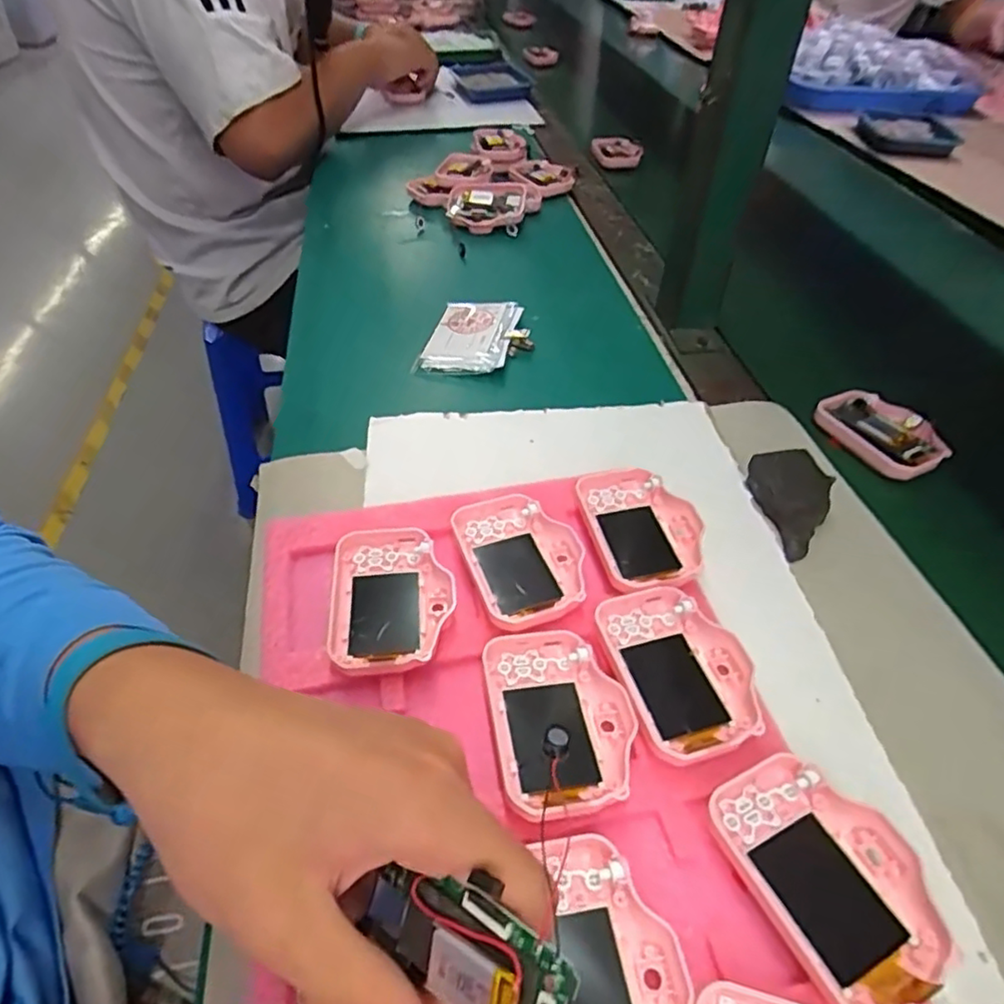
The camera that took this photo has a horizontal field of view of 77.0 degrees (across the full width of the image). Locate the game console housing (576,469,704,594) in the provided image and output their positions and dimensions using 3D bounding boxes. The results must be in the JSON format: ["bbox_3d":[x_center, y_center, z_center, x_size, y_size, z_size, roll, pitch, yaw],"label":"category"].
[{"bbox_3d":[0.081,0.015,0.358,0.061,0.016,0.084,-7,46,-9],"label":"game console housing"}]

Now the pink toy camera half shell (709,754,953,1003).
[{"bbox_3d":[0.125,0.142,0.242,0.059,0.018,0.083,-20,50,-20],"label":"pink toy camera half shell"}]

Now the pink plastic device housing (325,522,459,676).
[{"bbox_3d":[-0.057,0.048,0.323,0.061,0.013,0.083,-4,46,-6],"label":"pink plastic device housing"}]

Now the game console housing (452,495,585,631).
[{"bbox_3d":[0.012,0.029,0.344,0.058,0.014,0.083,-15,48,-16],"label":"game console housing"}]

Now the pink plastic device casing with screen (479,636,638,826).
[{"bbox_3d":[0.026,0.095,0.283,0.058,0.012,0.082,-7,46,-9],"label":"pink plastic device casing with screen"}]

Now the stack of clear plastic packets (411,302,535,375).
[{"bbox_3d":[-0.020,-0.143,0.537,0.088,0.017,0.108,10,46,7],"label":"stack of clear plastic packets"}]

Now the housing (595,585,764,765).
[{"bbox_3d":[0.085,0.079,0.300,0.061,0.017,0.084,-10,47,-12],"label":"housing"}]

